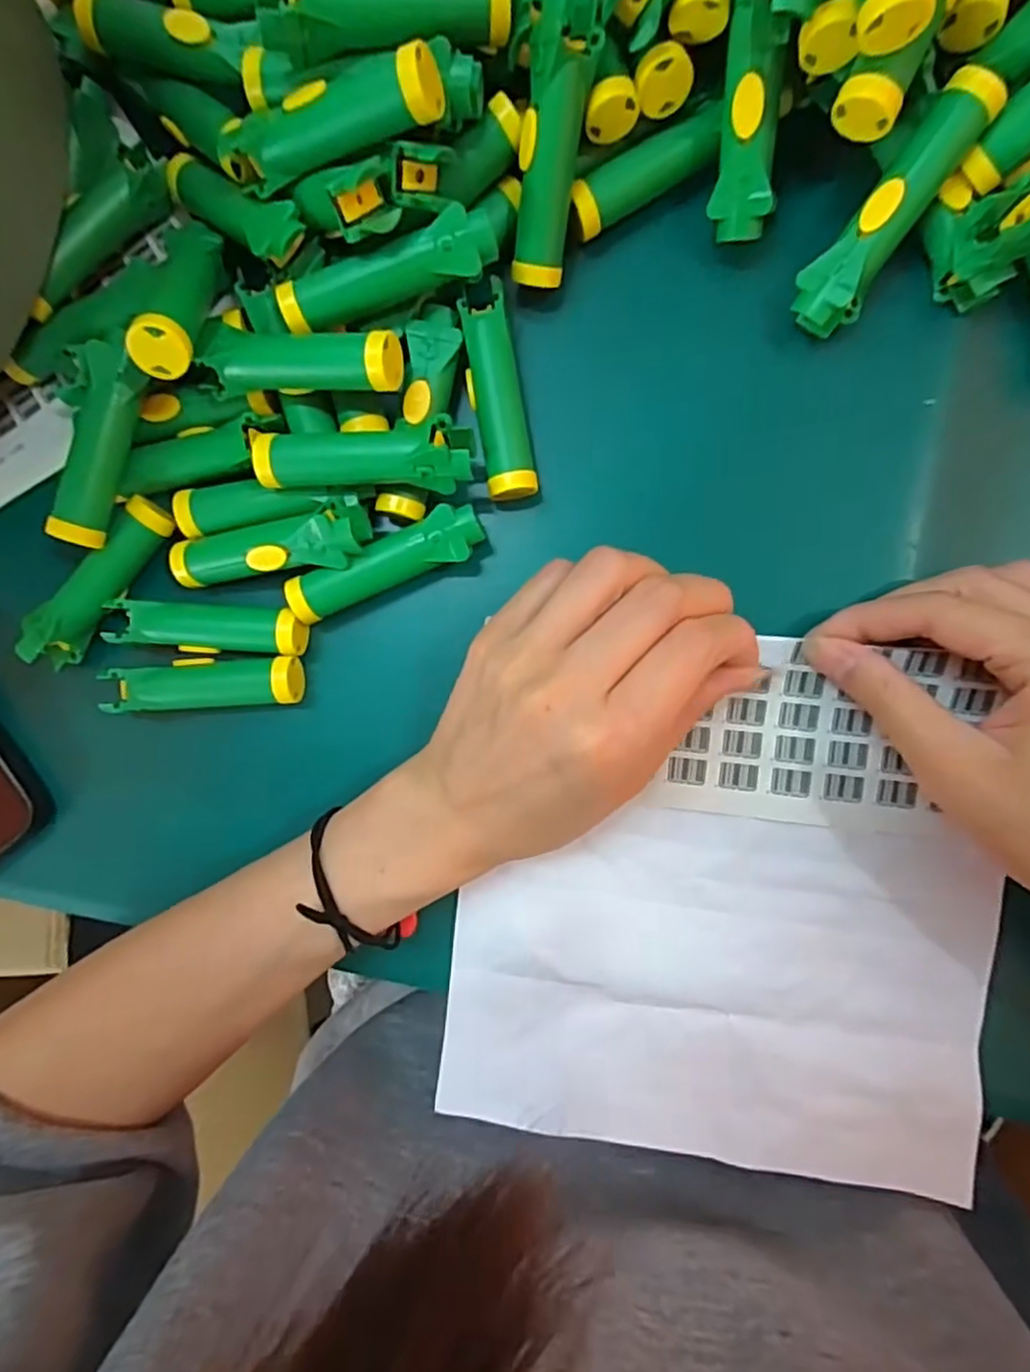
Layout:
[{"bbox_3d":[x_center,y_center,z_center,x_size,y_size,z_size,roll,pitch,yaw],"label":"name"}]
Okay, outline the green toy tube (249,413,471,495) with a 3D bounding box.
[{"bbox_3d":[-0.055,-0.086,0.254,0.079,0.025,0.024,3,91,5],"label":"green toy tube"}]

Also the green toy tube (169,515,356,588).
[{"bbox_3d":[-0.099,-0.054,0.266,0.075,0.015,0.020,-4,95,19],"label":"green toy tube"}]

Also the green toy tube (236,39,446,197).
[{"bbox_3d":[-0.060,-0.190,0.226,0.074,0.020,0.023,-7,95,21],"label":"green toy tube"}]

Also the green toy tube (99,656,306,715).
[{"bbox_3d":[-0.128,-0.001,0.277,0.076,0.015,0.019,-2,91,5],"label":"green toy tube"}]

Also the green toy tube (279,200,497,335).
[{"bbox_3d":[-0.045,-0.150,0.249,0.079,0.022,0.020,-14,90,5],"label":"green toy tube"}]

